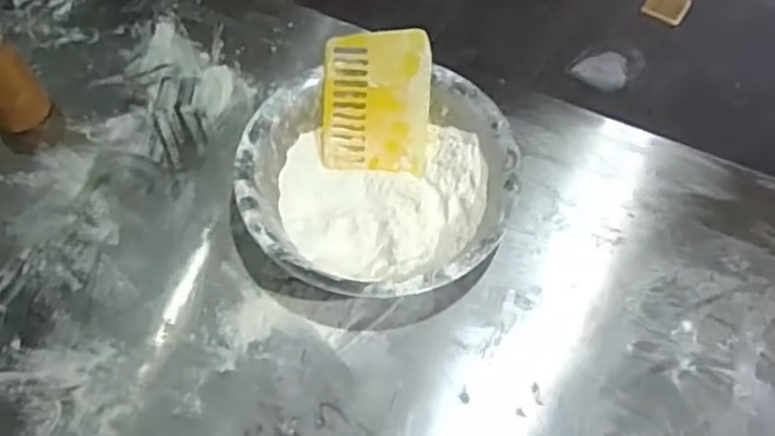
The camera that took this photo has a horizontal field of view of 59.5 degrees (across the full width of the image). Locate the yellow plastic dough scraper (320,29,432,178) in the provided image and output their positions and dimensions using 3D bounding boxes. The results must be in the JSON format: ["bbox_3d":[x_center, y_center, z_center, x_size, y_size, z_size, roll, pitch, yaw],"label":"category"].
[{"bbox_3d":[-0.012,-0.129,0.753,0.117,0.011,0.152,3,102,1],"label":"yellow plastic dough scraper"}]

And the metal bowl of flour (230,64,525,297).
[{"bbox_3d":[-0.010,-0.025,0.720,0.274,0.088,0.255,1,60,-1],"label":"metal bowl of flour"}]

